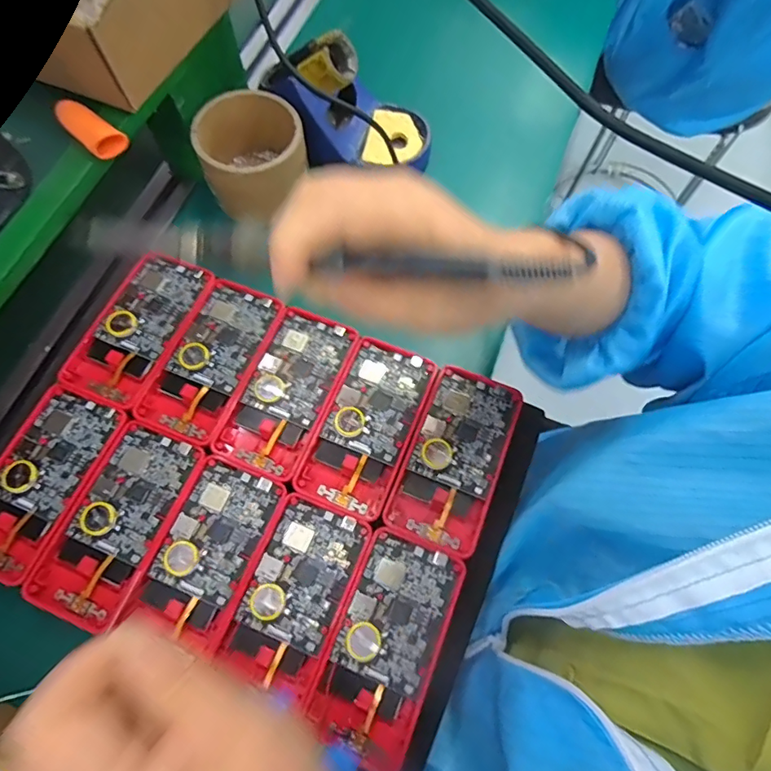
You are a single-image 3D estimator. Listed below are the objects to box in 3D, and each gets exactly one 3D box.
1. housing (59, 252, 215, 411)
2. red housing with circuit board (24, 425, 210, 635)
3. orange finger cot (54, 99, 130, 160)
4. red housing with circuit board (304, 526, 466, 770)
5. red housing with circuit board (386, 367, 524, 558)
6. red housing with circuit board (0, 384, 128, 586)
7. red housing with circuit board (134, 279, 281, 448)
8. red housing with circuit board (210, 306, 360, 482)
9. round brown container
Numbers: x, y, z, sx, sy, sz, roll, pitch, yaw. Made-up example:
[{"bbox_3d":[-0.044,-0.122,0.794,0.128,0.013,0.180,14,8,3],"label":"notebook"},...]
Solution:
[{"bbox_3d":[-0.184,-0.046,0.368,0.065,0.008,0.121,21,70,7],"label":"housing"},{"bbox_3d":[-0.173,0.086,0.317,0.066,0.011,0.121,18,70,6],"label":"red housing with circuit board"},{"bbox_3d":[-0.187,-0.162,0.310,0.043,0.014,0.023,35,73,12],"label":"orange finger cot"},{"bbox_3d":[0.002,0.152,0.294,0.061,0.007,0.117,21,70,7],"label":"red housing with circuit board"},{"bbox_3d":[0.048,0.047,0.334,0.062,0.007,0.120,21,70,7],"label":"red housing with circuit board"},{"bbox_3d":[-0.232,0.061,0.327,0.064,0.009,0.121,22,71,8],"label":"red housing with circuit board"},{"bbox_3d":[-0.126,-0.021,0.358,0.059,0.007,0.120,21,70,7],"label":"red housing with circuit board"},{"bbox_3d":[-0.068,0.002,0.350,0.059,0.006,0.121,22,71,8],"label":"red housing with circuit board"},{"bbox_3d":[-0.111,-0.186,0.406,0.082,0.060,0.083,0,69,0],"label":"round brown container"}]

